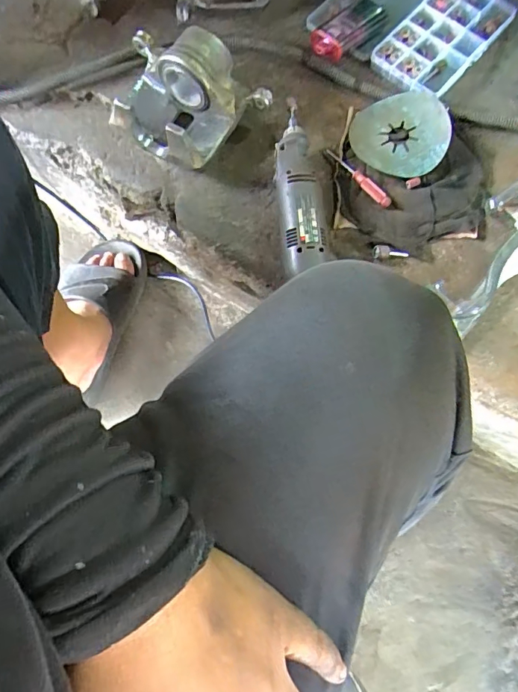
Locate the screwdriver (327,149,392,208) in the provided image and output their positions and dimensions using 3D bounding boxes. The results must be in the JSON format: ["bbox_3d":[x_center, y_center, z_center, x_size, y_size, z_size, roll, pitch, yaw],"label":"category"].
[{"bbox_3d":[0.108,-0.188,0.521,0.014,0.009,0.097,-39,78,-9],"label":"screwdriver"}]

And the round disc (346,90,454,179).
[{"bbox_3d":[0.158,-0.238,0.531,0.105,0.013,0.103,-2,80,14],"label":"round disc"}]

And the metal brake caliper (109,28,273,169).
[{"bbox_3d":[-0.087,-0.269,0.518,0.169,0.079,0.122,29,77,8],"label":"metal brake caliper"}]

